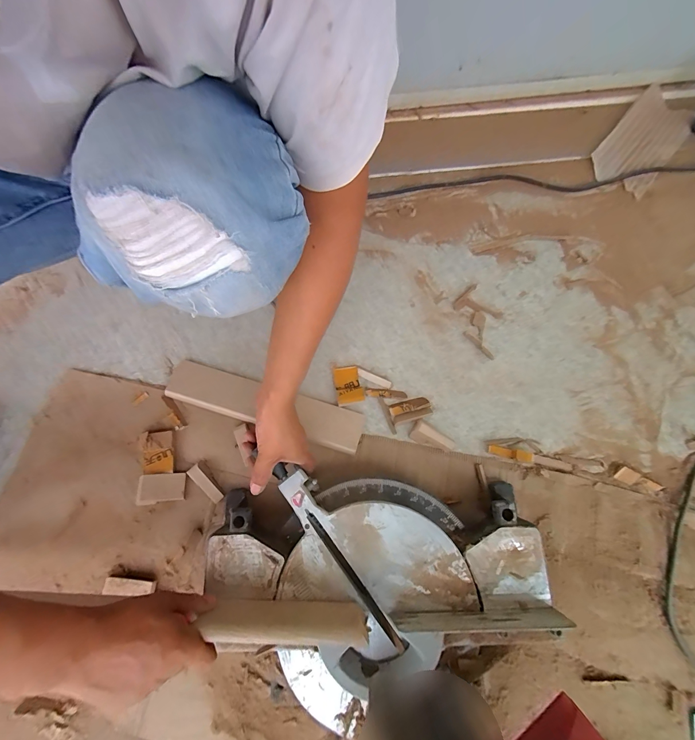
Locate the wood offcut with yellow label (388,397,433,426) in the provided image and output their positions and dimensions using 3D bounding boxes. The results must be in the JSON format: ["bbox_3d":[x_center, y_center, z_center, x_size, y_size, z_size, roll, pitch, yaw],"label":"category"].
[{"bbox_3d":[0.107,0.068,0.553,0.066,0.015,0.034,-16,73,-4],"label":"wood offcut with yellow label"}]

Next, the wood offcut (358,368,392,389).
[{"bbox_3d":[0.046,0.014,0.571,0.063,0.004,0.012,24,74,8],"label":"wood offcut"}]

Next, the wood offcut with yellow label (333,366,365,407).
[{"bbox_3d":[0.002,0.025,0.566,0.047,0.012,0.069,-10,73,-2],"label":"wood offcut with yellow label"}]

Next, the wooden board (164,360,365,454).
[{"bbox_3d":[-0.148,0.059,0.564,0.349,0.008,0.069,17,73,6],"label":"wooden board"}]

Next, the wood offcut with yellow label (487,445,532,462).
[{"bbox_3d":[0.266,0.137,0.530,0.069,0.010,0.017,11,73,4],"label":"wood offcut with yellow label"}]

